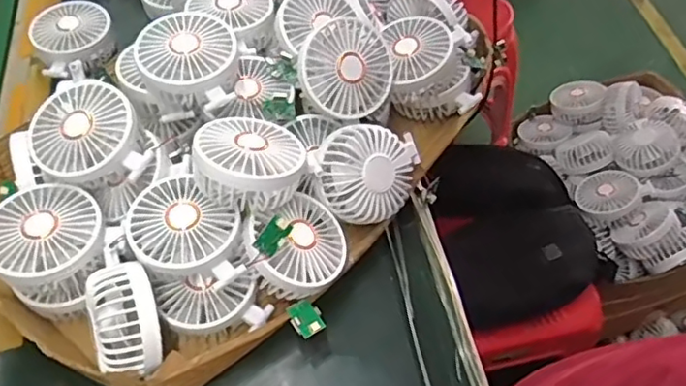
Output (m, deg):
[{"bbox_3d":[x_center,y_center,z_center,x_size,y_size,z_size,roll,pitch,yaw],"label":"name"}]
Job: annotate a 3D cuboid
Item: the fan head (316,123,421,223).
[{"bbox_3d":[0.020,-0.017,0.528,0.086,0.039,0.084,24,80,-26],"label":"fan head"}]

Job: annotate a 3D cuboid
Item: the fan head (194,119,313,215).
[{"bbox_3d":[-0.076,-0.022,0.484,0.089,0.047,0.089,-3,44,-24],"label":"fan head"}]

